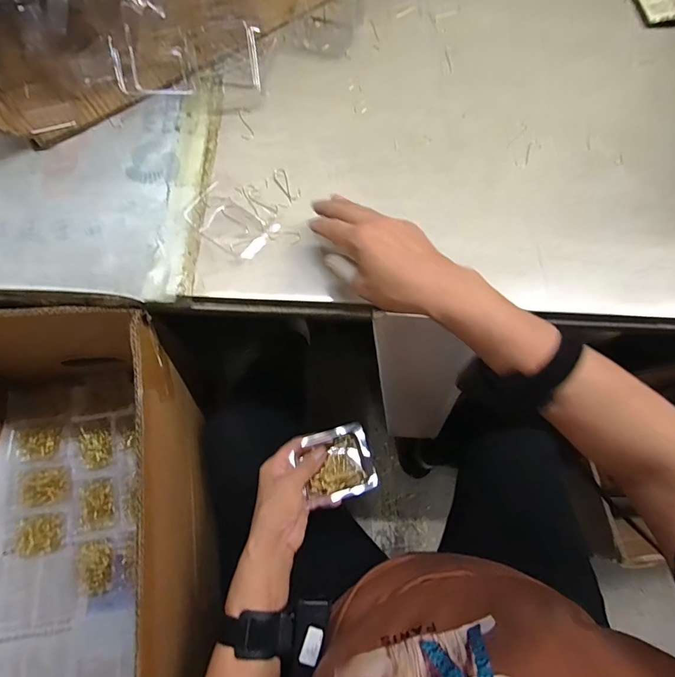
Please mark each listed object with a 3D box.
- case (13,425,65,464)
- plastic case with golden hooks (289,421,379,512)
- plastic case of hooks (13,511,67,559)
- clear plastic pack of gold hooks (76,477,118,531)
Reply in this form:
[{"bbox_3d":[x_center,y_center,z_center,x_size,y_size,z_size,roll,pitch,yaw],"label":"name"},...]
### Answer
[{"bbox_3d":[-0.450,0.158,0.615,0.073,0.008,0.051,-10,76,-5],"label":"case"},{"bbox_3d":[0.000,0.144,0.470,0.081,0.026,0.078,-15,76,-6],"label":"plastic case with golden hooks"},{"bbox_3d":[-0.422,0.278,0.580,0.065,0.011,0.054,-11,76,-5],"label":"plastic case of hooks"},{"bbox_3d":[-0.351,0.241,0.593,0.055,0.009,0.068,-11,76,-5],"label":"clear plastic pack of gold hooks"}]

